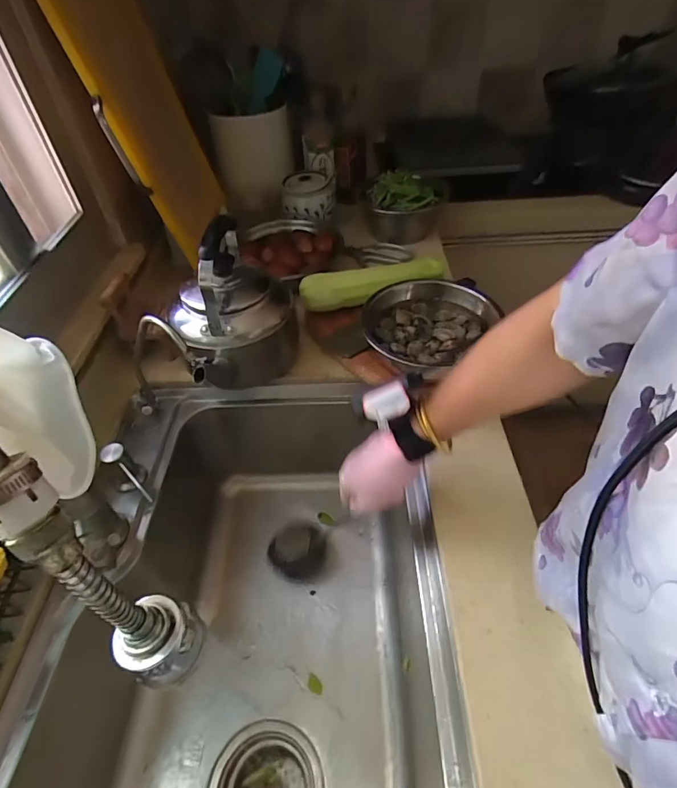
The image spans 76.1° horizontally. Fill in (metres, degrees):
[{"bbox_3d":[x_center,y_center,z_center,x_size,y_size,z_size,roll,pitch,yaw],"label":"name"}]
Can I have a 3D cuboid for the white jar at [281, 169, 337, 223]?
[{"bbox_3d":[-0.068,-0.459,0.984,0.118,0.075,0.117,-5,45,-3],"label":"white jar"}]

